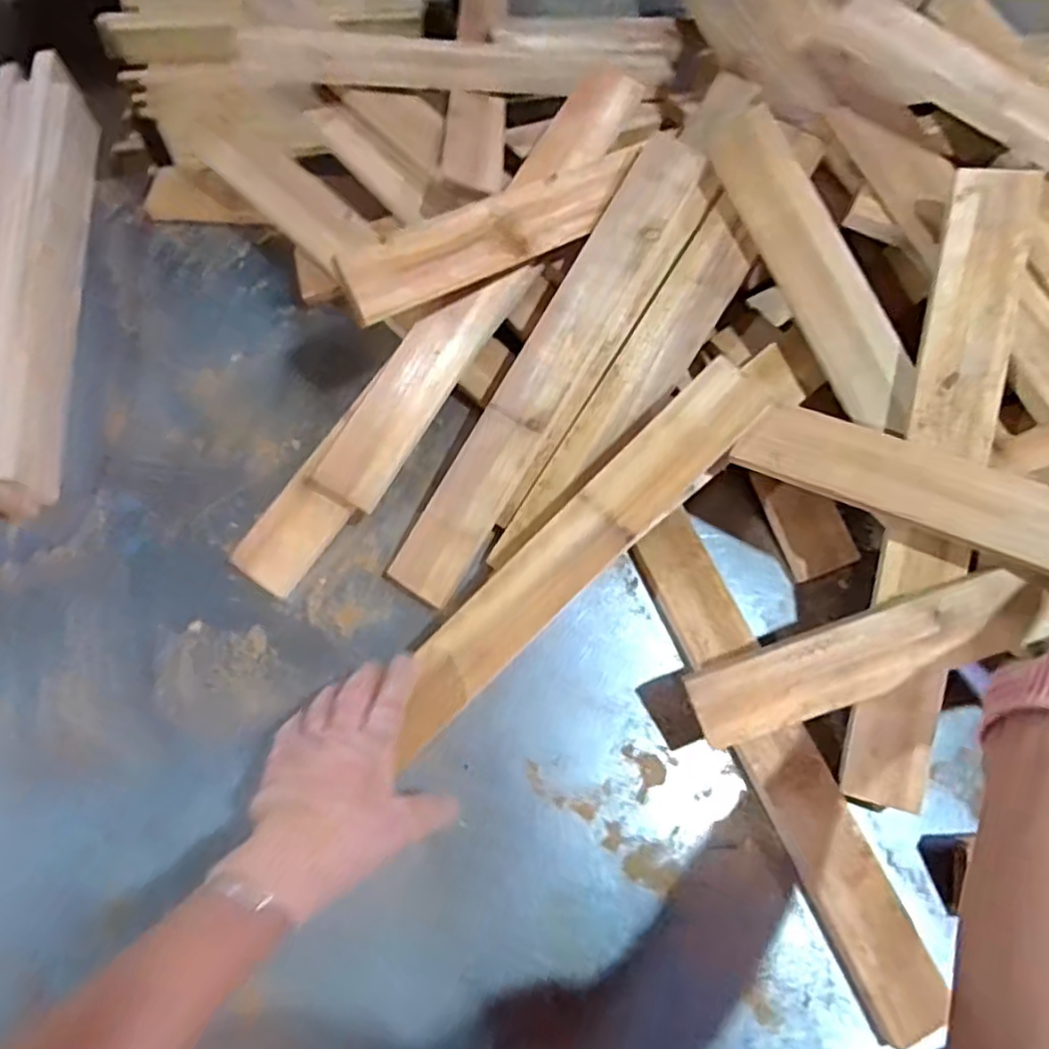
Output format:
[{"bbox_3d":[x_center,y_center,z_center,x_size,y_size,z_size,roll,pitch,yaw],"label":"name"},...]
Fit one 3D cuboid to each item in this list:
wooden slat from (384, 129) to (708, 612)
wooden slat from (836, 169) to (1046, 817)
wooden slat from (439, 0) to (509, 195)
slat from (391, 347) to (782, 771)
[{"bbox_3d":[0.023,-0.147,0.612,0.061,0.019,0.480,30,87,9],"label":"wooden slat"},{"bbox_3d":[0.332,-0.026,0.528,0.061,0.011,0.508,11,91,15],"label":"wooden slat"},{"bbox_3d":[-0.048,-0.575,0.786,0.063,0.021,0.564,8,59,-12],"label":"wooden slat"},{"bbox_3d":[0.041,0.020,0.538,0.393,0.019,0.062,-45,76,-2],"label":"slat"}]

